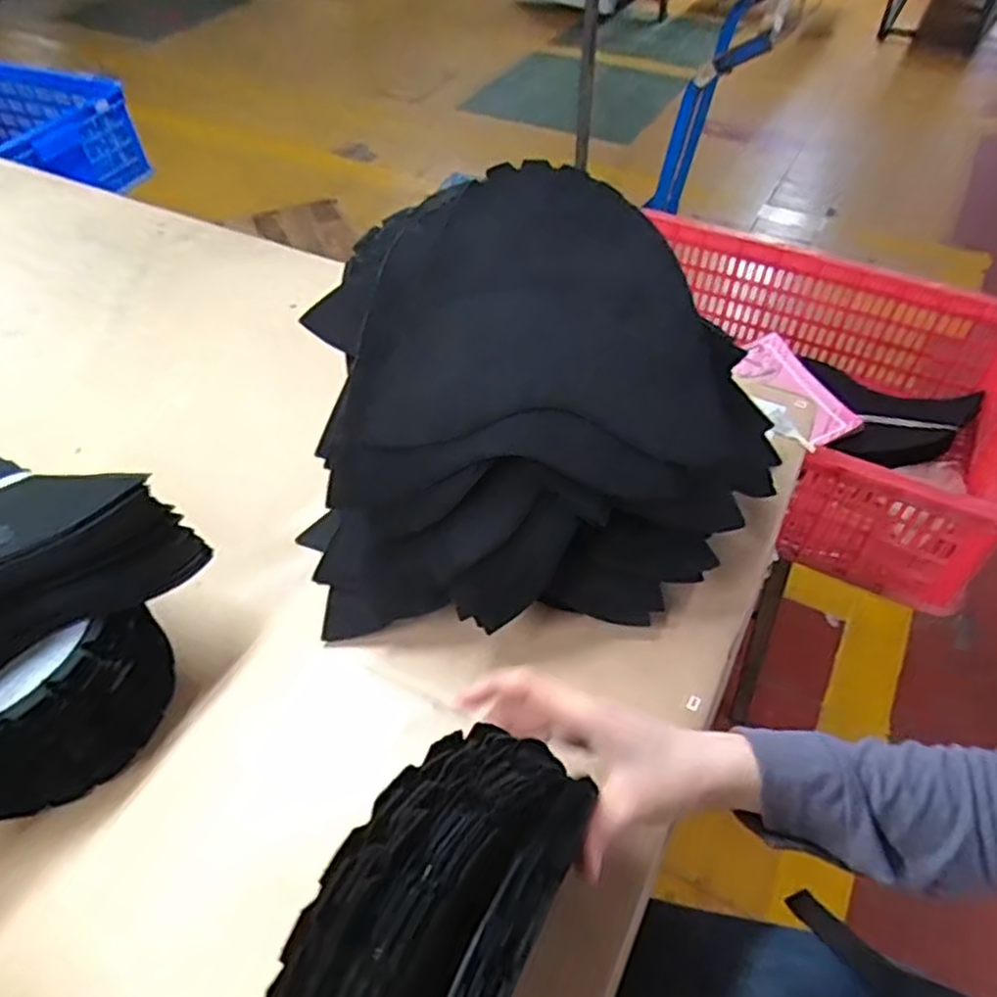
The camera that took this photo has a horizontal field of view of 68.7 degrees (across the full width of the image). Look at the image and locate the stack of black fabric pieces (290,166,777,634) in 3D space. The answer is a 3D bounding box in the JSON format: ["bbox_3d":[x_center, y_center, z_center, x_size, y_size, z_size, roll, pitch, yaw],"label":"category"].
[{"bbox_3d":[0.037,-0.054,0.562,0.384,0.268,0.237,-14,50,-11],"label":"stack of black fabric pieces"}]

